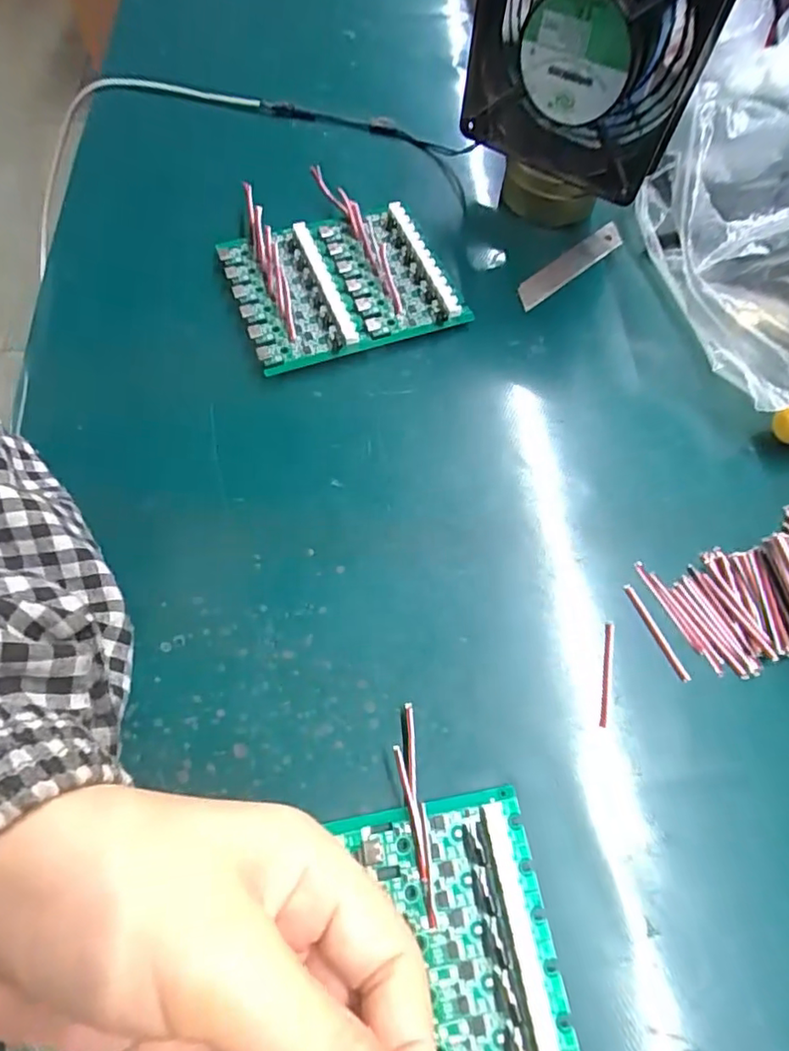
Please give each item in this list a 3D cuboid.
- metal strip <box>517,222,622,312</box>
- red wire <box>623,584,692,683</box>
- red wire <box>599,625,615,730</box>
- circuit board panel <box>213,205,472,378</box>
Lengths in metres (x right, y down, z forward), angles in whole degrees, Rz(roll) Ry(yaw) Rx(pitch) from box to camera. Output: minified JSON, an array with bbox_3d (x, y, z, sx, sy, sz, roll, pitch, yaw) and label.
[{"bbox_3d":[0.111,-0.166,0.367,0.093,0.005,0.019,-39,72,-17],"label":"metal strip"},{"bbox_3d":[0.122,0.049,0.267,0.006,0.004,0.049,-22,67,-12],"label":"red wire"},{"bbox_3d":[0.096,0.066,0.259,0.004,0.004,0.047,12,65,4],"label":"red wire"},{"bbox_3d":[-0.032,-0.142,0.343,0.119,0.016,0.096,-18,66,-10],"label":"circuit board panel"}]

